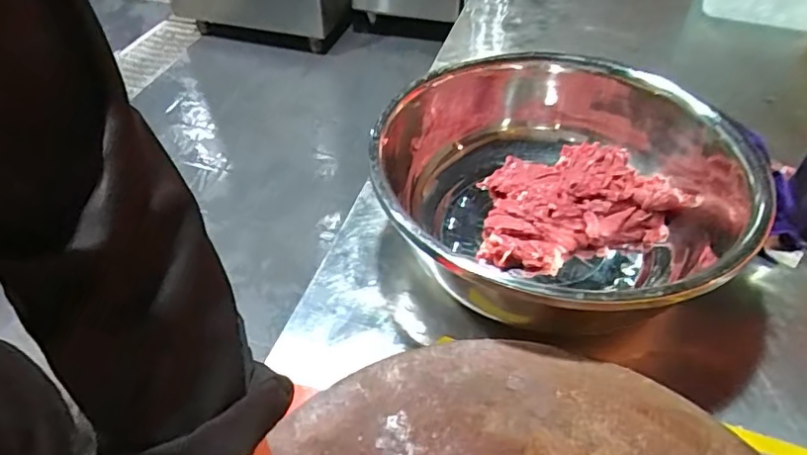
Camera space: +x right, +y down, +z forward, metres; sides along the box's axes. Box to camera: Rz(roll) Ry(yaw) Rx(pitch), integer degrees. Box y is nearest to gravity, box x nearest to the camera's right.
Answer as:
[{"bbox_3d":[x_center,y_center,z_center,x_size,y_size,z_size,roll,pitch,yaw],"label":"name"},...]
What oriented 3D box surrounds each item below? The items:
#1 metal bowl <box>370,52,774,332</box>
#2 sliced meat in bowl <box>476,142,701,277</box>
[{"bbox_3d":[0.165,-0.030,0.599,0.356,0.148,0.367,0,46,0],"label":"metal bowl"},{"bbox_3d":[0.197,-0.035,0.674,0.247,0.058,0.170,-15,46,-13],"label":"sliced meat in bowl"}]

